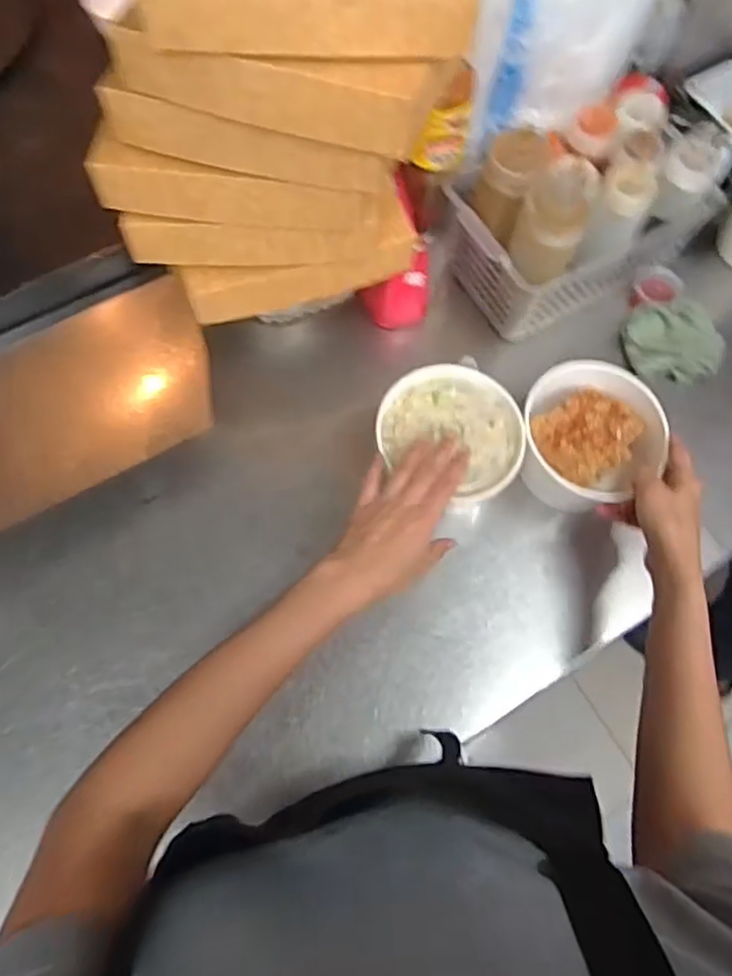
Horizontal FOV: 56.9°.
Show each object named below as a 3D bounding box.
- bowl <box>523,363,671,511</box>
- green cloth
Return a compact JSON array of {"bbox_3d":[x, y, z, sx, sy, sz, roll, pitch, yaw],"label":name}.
[{"bbox_3d":[0.212,-0.044,0.659,0.129,0.072,0.147,5,68,-1],"label":"bowl"},{"bbox_3d":[0.335,-0.159,0.734,0.096,0.035,0.091,-12,69,-8],"label":"green cloth"}]

